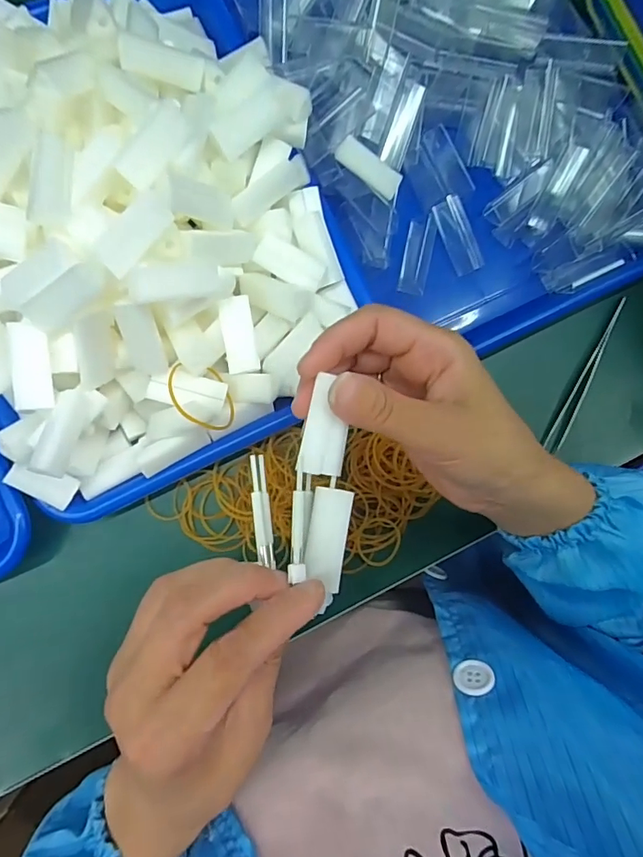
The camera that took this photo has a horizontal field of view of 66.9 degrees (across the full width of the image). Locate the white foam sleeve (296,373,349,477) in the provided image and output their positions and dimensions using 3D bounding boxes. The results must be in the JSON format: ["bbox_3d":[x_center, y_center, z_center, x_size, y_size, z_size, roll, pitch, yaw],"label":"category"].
[{"bbox_3d":[0.003,-0.001,0.219,0.020,0.009,0.043,11,83,-3],"label":"white foam sleeve"}]

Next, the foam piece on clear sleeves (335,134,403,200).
[{"bbox_3d":[0.032,-0.174,0.323,0.046,0.004,0.020,31,83,-15],"label":"foam piece on clear sleeves"}]

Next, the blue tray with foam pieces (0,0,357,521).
[{"bbox_3d":[-0.112,-0.121,0.292,0.236,0.090,0.288,-20,86,-6],"label":"blue tray with foam pieces"}]

